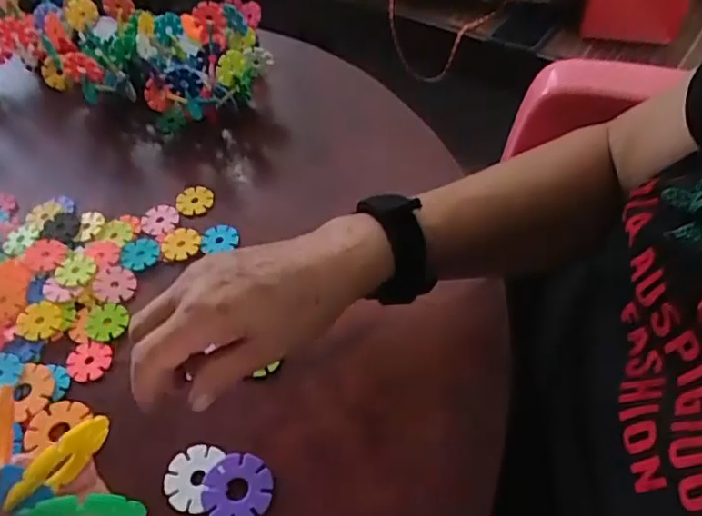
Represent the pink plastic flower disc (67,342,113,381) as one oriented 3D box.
[{"bbox_3d":[-0.191,0.075,0.451,0.032,0.004,0.029,-1,61,5],"label":"pink plastic flower disc"}]

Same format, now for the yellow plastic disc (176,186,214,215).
[{"bbox_3d":[-0.137,-0.051,0.541,0.031,0.005,0.029,-4,65,9],"label":"yellow plastic disc"}]

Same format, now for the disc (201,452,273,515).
[{"bbox_3d":[-0.071,0.144,0.384,0.042,0.006,0.042,-3,53,4],"label":"disc"}]

